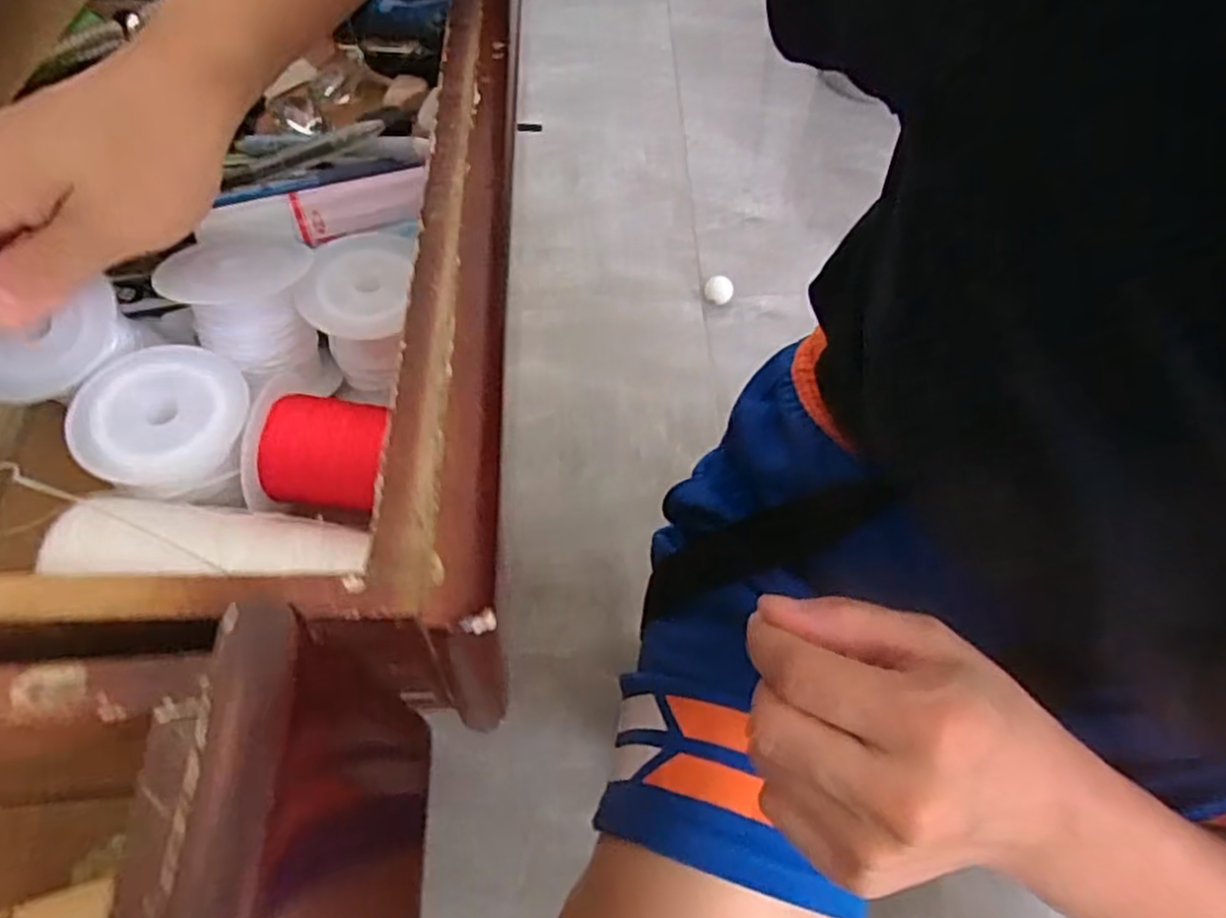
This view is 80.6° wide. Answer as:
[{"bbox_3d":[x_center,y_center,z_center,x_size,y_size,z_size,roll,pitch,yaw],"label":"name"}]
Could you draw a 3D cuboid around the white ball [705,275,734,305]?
[{"bbox_3d":[0.154,-0.243,1.045,0.040,0.037,0.036,1,59,3],"label":"white ball"}]

